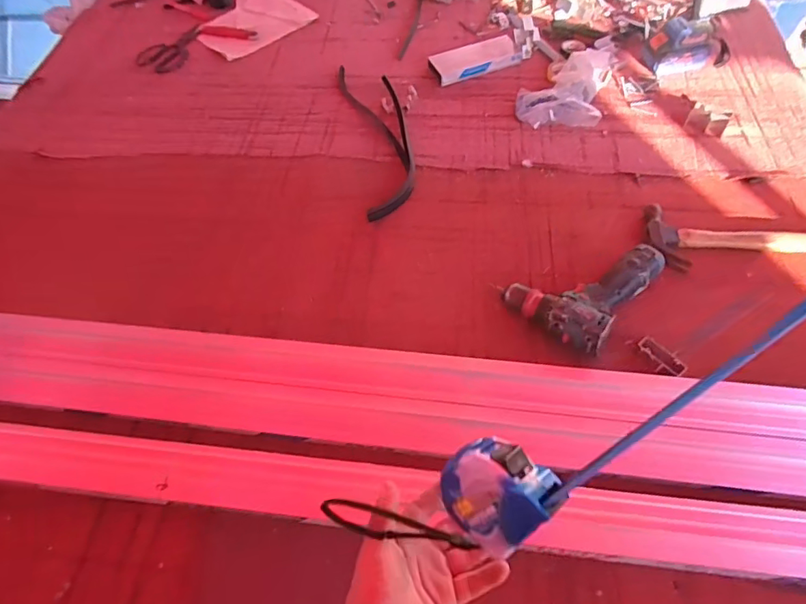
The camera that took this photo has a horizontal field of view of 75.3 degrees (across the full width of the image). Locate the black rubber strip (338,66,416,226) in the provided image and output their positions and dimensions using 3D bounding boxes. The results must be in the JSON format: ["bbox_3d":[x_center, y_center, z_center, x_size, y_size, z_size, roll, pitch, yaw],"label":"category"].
[{"bbox_3d":[-0.045,-0.326,1.001,0.108,0.020,0.418,-10,58,-4],"label":"black rubber strip"}]

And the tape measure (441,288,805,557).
[{"bbox_3d":[0.148,0.005,0.226,0.043,0.428,0.061,-1,51,-36],"label":"tape measure"}]

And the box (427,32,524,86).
[{"bbox_3d":[0.153,-0.512,1.096,0.190,0.031,0.077,-18,59,-9],"label":"box"}]

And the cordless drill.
[{"bbox_3d":[0.265,-0.032,0.769,0.154,0.057,0.202,37,65,22],"label":"cordless drill"}]

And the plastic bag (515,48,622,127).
[{"bbox_3d":[0.327,-0.442,1.032,0.158,0.061,0.276,18,59,12],"label":"plastic bag"}]

